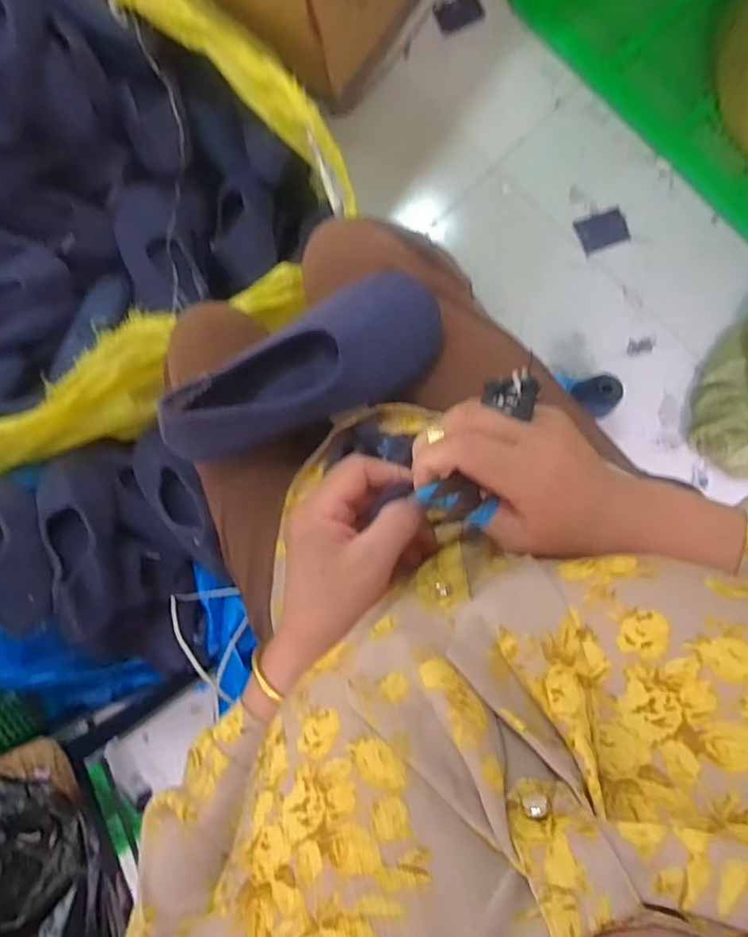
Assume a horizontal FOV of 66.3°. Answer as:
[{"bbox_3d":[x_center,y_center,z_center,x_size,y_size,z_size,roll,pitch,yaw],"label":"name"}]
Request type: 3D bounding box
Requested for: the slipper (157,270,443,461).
[{"bbox_3d":[-0.060,-0.078,0.481,0.245,0.056,0.088,-25,84,5],"label":"slipper"}]

